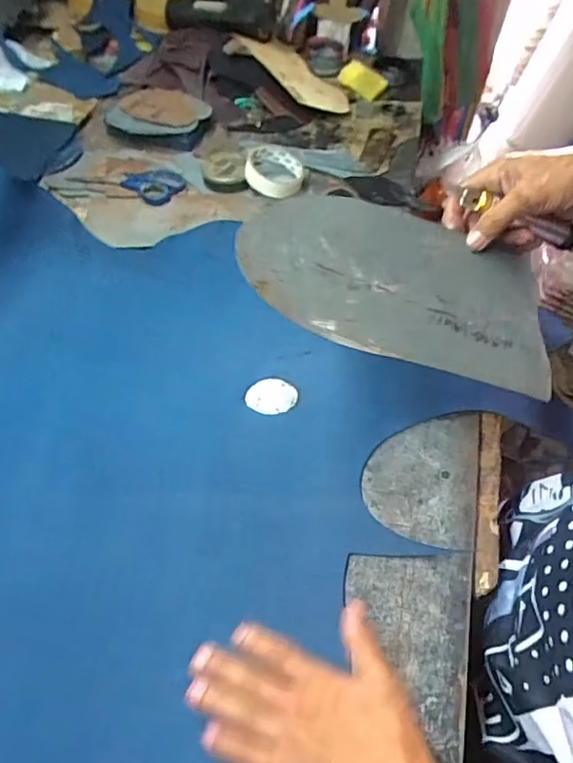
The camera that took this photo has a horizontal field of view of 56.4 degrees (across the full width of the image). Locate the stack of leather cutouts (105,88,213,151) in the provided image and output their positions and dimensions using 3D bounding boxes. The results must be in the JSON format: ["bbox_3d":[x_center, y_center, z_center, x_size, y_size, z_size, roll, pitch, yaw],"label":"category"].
[{"bbox_3d":[-0.216,-0.452,0.895,0.170,0.033,0.153,2,55,-3],"label":"stack of leather cutouts"}]

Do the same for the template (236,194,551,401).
[{"bbox_3d":[0.099,-0.081,0.441,0.277,0.009,0.140,14,65,-18],"label":"template"}]

